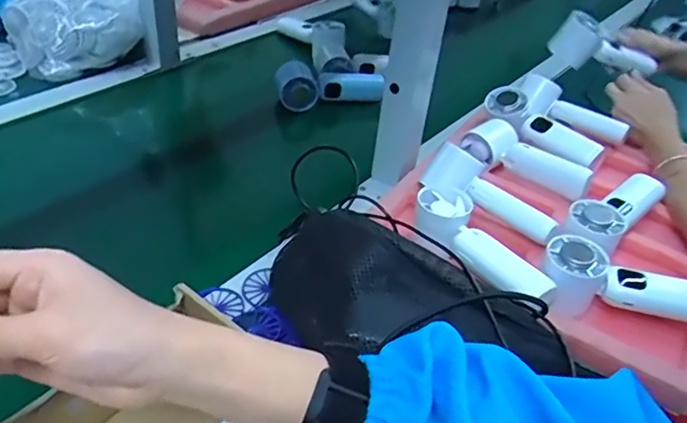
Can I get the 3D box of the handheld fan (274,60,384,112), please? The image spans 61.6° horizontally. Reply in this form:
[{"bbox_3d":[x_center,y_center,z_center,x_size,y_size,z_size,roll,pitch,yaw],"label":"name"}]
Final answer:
[{"bbox_3d":[-0.020,-0.181,0.824,0.148,0.053,0.057,3,39,-6],"label":"handheld fan"}]

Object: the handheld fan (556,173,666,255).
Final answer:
[{"bbox_3d":[0.275,0.002,0.592,0.052,0.047,0.174,34,46,29],"label":"handheld fan"}]

